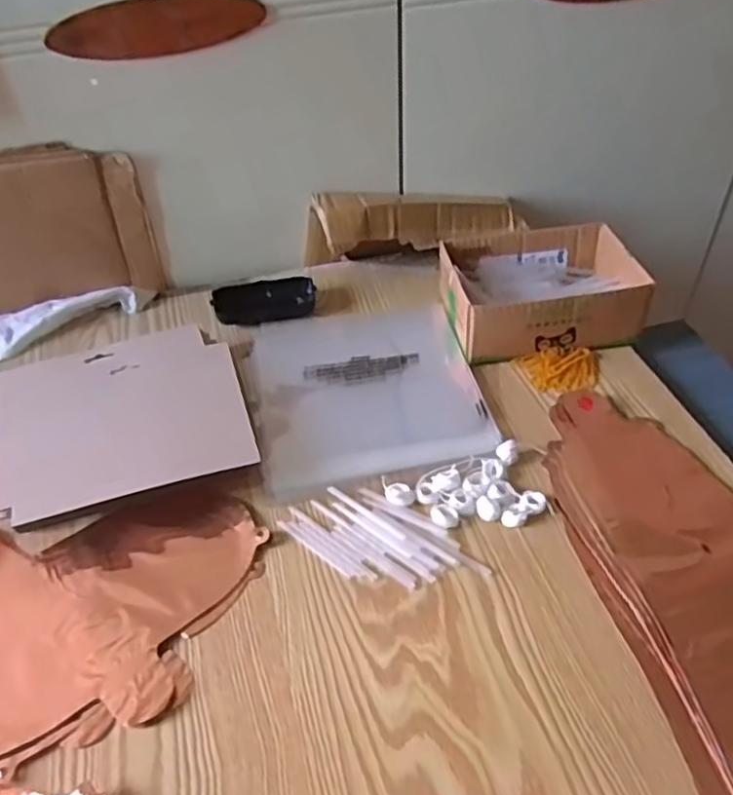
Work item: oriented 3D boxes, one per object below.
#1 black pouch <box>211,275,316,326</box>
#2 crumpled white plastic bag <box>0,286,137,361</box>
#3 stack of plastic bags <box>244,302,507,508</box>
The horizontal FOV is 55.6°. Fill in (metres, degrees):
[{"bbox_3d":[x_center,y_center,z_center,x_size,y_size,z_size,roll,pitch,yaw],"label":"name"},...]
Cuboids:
[{"bbox_3d":[-0.109,-0.105,0.751,0.108,0.026,0.048,-16,45,-13],"label":"black pouch"},{"bbox_3d":[-0.335,-0.079,0.736,0.176,0.023,0.070,-12,44,-9],"label":"crumpled white plastic bag"},{"bbox_3d":[-0.002,-0.016,0.667,0.208,0.008,0.232,-10,44,-7],"label":"stack of plastic bags"}]

